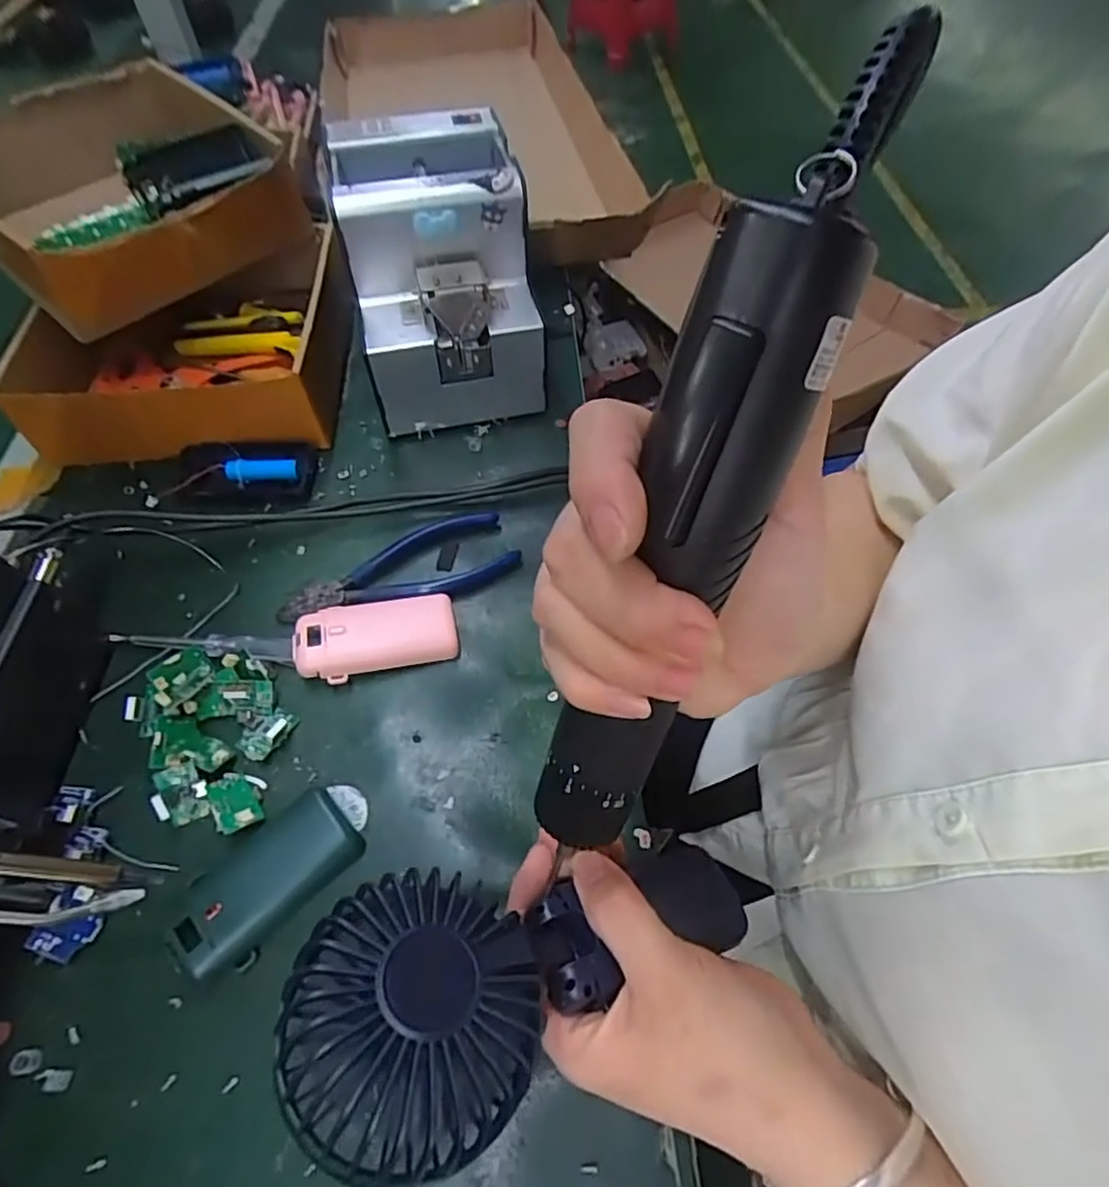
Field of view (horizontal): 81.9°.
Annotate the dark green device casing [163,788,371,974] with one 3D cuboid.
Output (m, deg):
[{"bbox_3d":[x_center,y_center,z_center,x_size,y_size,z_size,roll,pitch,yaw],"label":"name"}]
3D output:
[{"bbox_3d":[-0.141,0.140,0.313,0.046,0.016,0.089,38,64,22],"label":"dark green device casing"}]

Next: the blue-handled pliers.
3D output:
[{"bbox_3d":[-0.103,-0.023,0.424,0.151,0.011,0.064,-11,57,-7],"label":"blue-handled pliers"}]

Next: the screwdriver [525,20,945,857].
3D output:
[{"bbox_3d":[0.041,-0.017,0.176,0.042,0.231,0.044,20,26,13],"label":"screwdriver"}]

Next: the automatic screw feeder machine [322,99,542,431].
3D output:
[{"bbox_3d":[-0.085,-0.231,0.477,0.124,0.153,0.165,-11,57,-7],"label":"automatic screw feeder machine"}]

